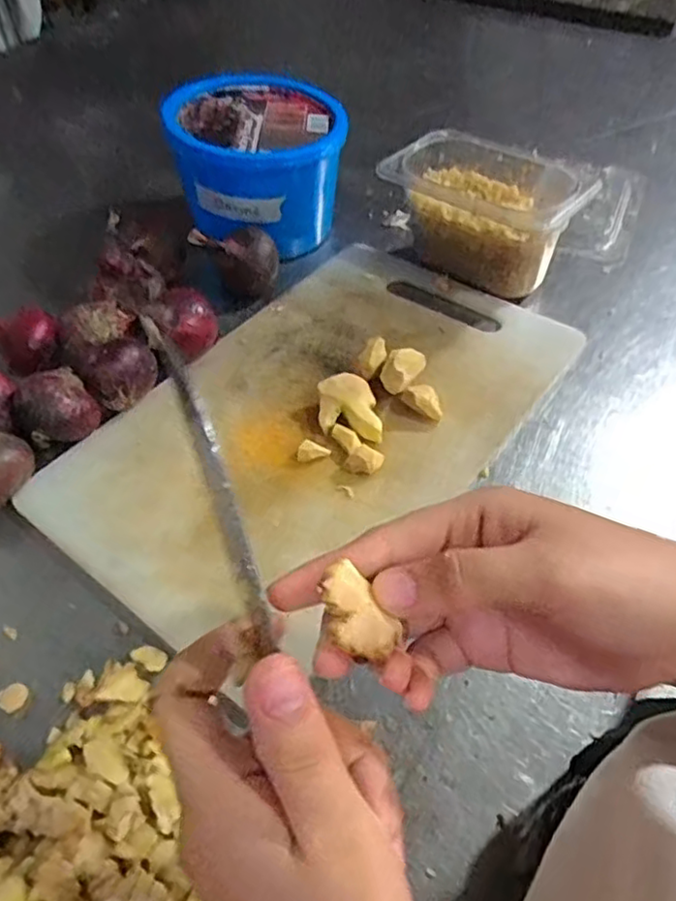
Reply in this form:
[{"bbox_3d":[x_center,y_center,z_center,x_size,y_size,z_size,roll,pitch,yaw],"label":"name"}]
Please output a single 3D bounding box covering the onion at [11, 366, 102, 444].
[{"bbox_3d":[-0.205,-0.026,0.481,0.051,0.049,0.049,0,51,0],"label":"onion"}]

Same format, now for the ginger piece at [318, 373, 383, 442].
[{"bbox_3d":[0.009,-0.031,0.490,0.043,0.019,0.056,-3,51,-2],"label":"ginger piece"}]

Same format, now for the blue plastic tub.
[{"bbox_3d":[-0.076,-0.272,0.638,0.151,0.118,0.151,0,51,0],"label":"blue plastic tub"}]

